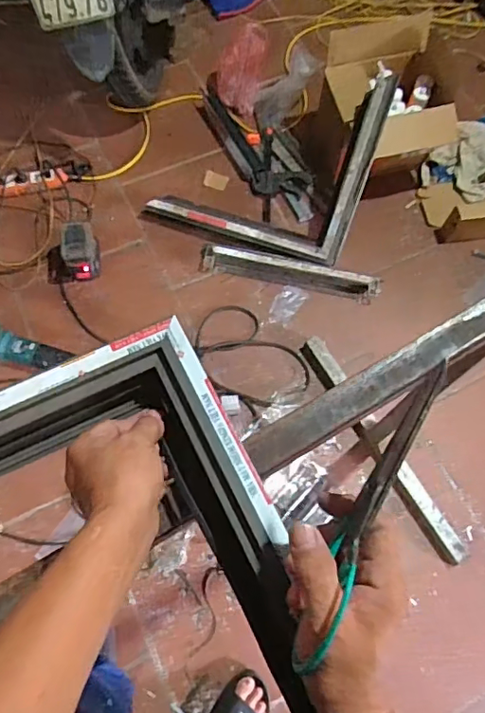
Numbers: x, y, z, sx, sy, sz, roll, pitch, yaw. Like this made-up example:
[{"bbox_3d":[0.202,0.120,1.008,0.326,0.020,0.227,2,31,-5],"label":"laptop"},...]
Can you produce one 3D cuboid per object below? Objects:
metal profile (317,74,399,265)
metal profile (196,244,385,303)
[{"bbox_3d":[0.300,-0.496,1.468,0.080,0.078,0.474,19,108,5],"label":"metal profile"},{"bbox_3d":[0.131,-0.236,1.529,0.508,0.050,0.072,13,70,3],"label":"metal profile"}]

